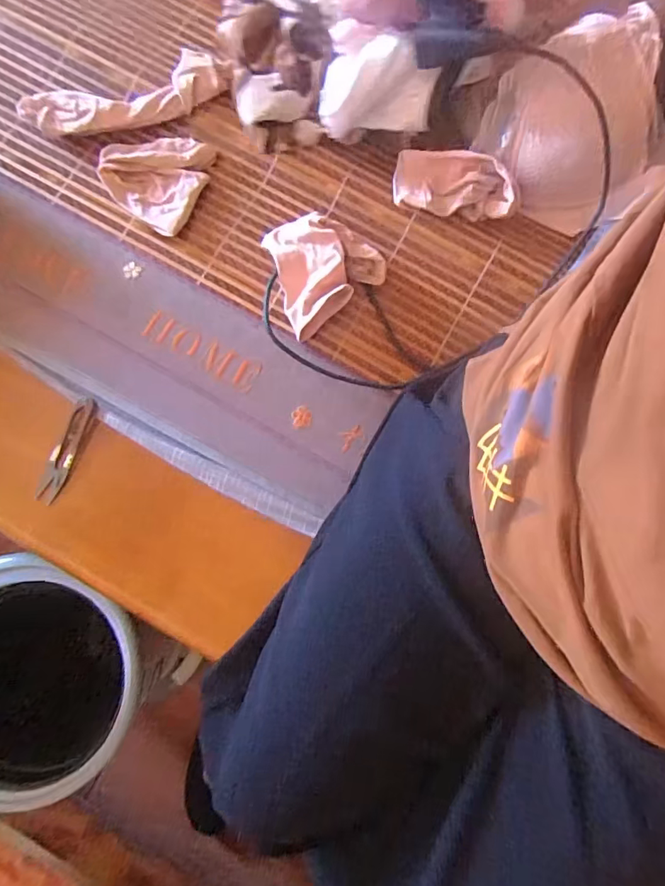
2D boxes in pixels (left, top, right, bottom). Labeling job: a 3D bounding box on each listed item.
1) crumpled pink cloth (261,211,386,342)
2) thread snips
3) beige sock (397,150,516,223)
[{"bbox_3d":[-0.006,-0.180,0.501,0.107,0.036,0.110,-22,79,-4],"label":"crumpled pink cloth"},{"bbox_3d":[-0.259,0.006,0.488,0.026,0.010,0.106,18,79,4],"label":"thread snips"},{"bbox_3d":[0.122,-0.267,0.510,0.115,0.048,0.058,4,79,1],"label":"beige sock"}]

